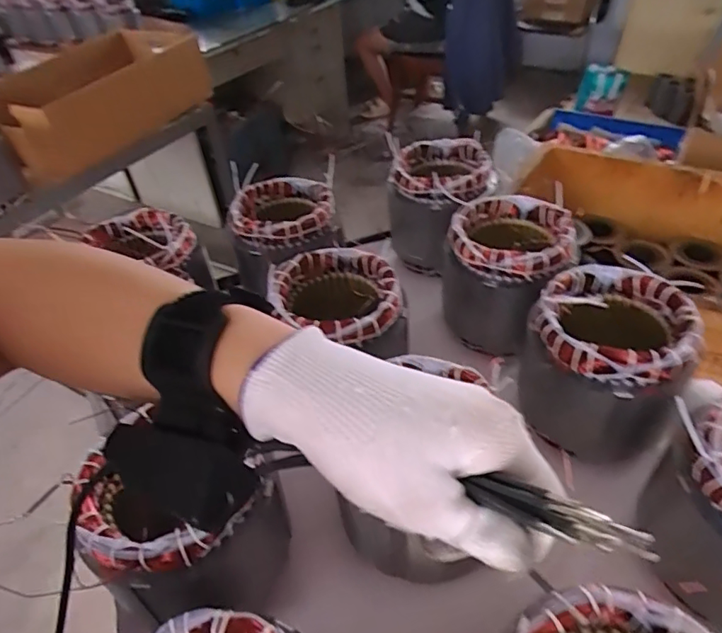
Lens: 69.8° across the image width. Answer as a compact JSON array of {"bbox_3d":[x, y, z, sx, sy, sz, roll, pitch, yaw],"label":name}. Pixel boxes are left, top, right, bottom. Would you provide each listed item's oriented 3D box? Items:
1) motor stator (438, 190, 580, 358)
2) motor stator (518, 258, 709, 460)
[{"bbox_3d":[0.179,-0.052,0.649,0.143,0.143,0.149,7,44,13],"label":"motor stator"},{"bbox_3d":[0.243,0.048,0.529,0.139,0.142,0.136,18,47,24],"label":"motor stator"}]

